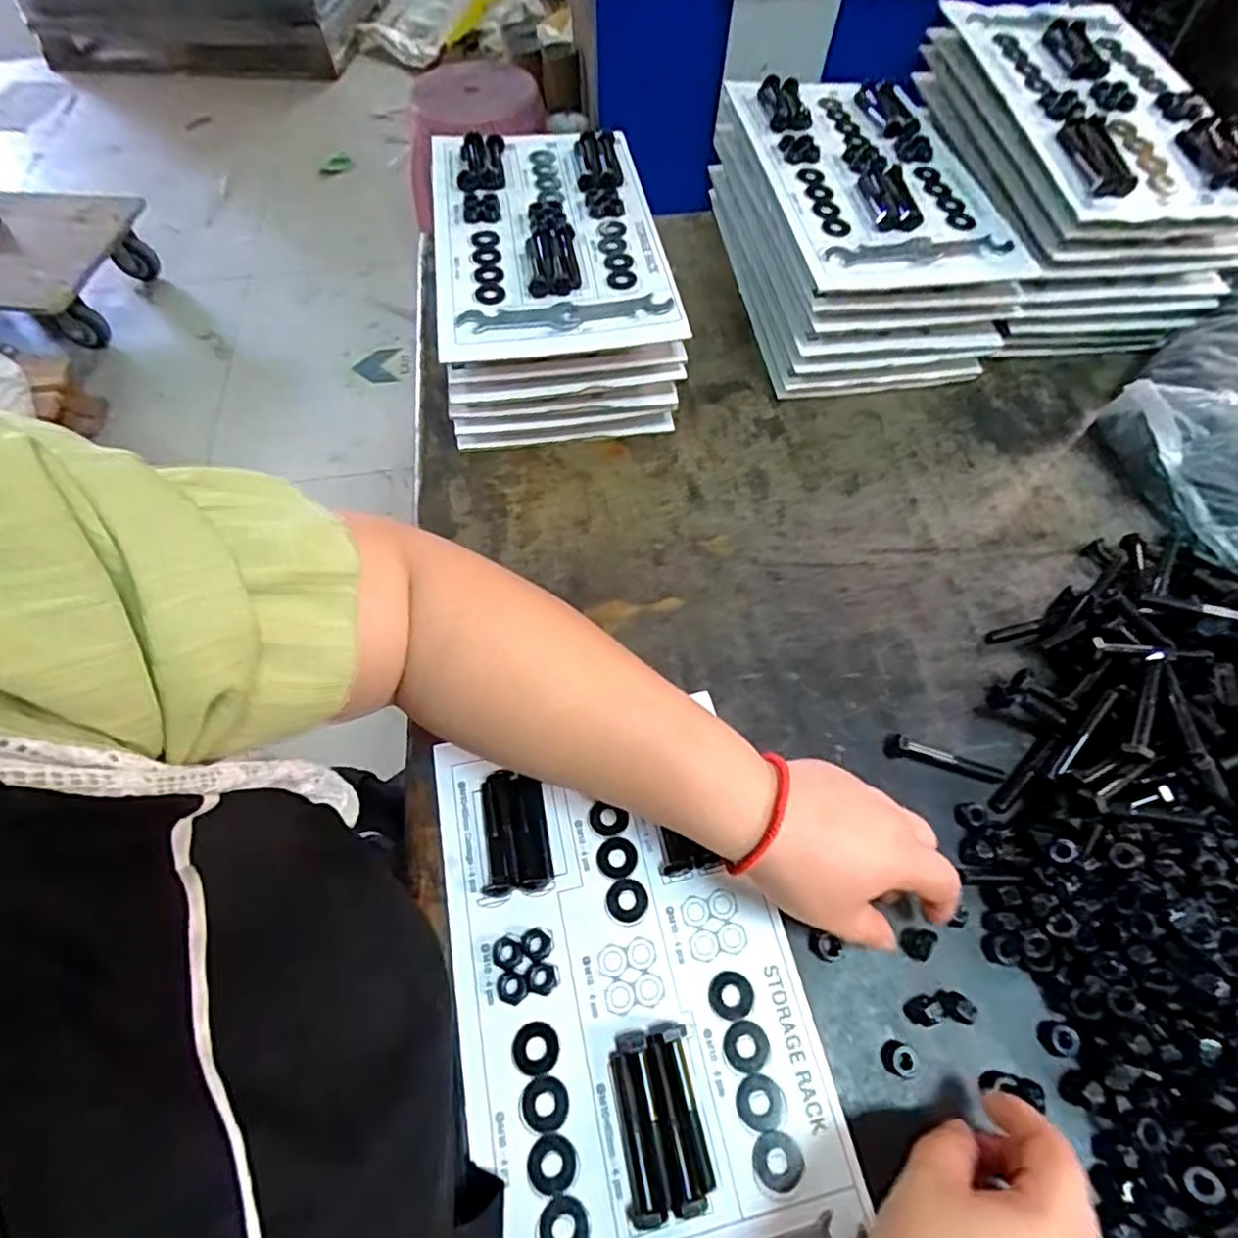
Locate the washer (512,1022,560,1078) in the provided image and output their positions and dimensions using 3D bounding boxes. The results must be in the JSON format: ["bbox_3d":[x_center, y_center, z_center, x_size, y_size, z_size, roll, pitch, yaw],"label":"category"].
[{"bbox_3d":[-0.045,0.231,0.352,0.024,0.004,0.024,0,60,0],"label":"washer"}]

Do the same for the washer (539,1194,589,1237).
[{"bbox_3d":[-0.027,0.294,0.316,0.023,0.004,0.025,0,60,0],"label":"washer"}]

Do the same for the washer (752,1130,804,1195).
[{"bbox_3d":[0.081,0.274,0.332,0.025,0.004,0.025,0,60,0],"label":"washer"}]

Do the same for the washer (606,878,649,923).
[{"bbox_3d":[0.005,0.168,0.392,0.024,0.004,0.023,0,60,0],"label":"washer"}]

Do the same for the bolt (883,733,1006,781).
[{"bbox_3d":[0.213,0.089,0.427,0.074,0.011,0.016,13,61,7],"label":"bolt"}]

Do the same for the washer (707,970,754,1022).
[{"bbox_3d":[0.063,0.210,0.367,0.025,0.004,0.023,0,60,0],"label":"washer"}]

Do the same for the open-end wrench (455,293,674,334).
[{"bbox_3d":[-0.041,-0.237,0.511,0.165,0.004,0.028,-8,61,-5],"label":"open-end wrench"}]

